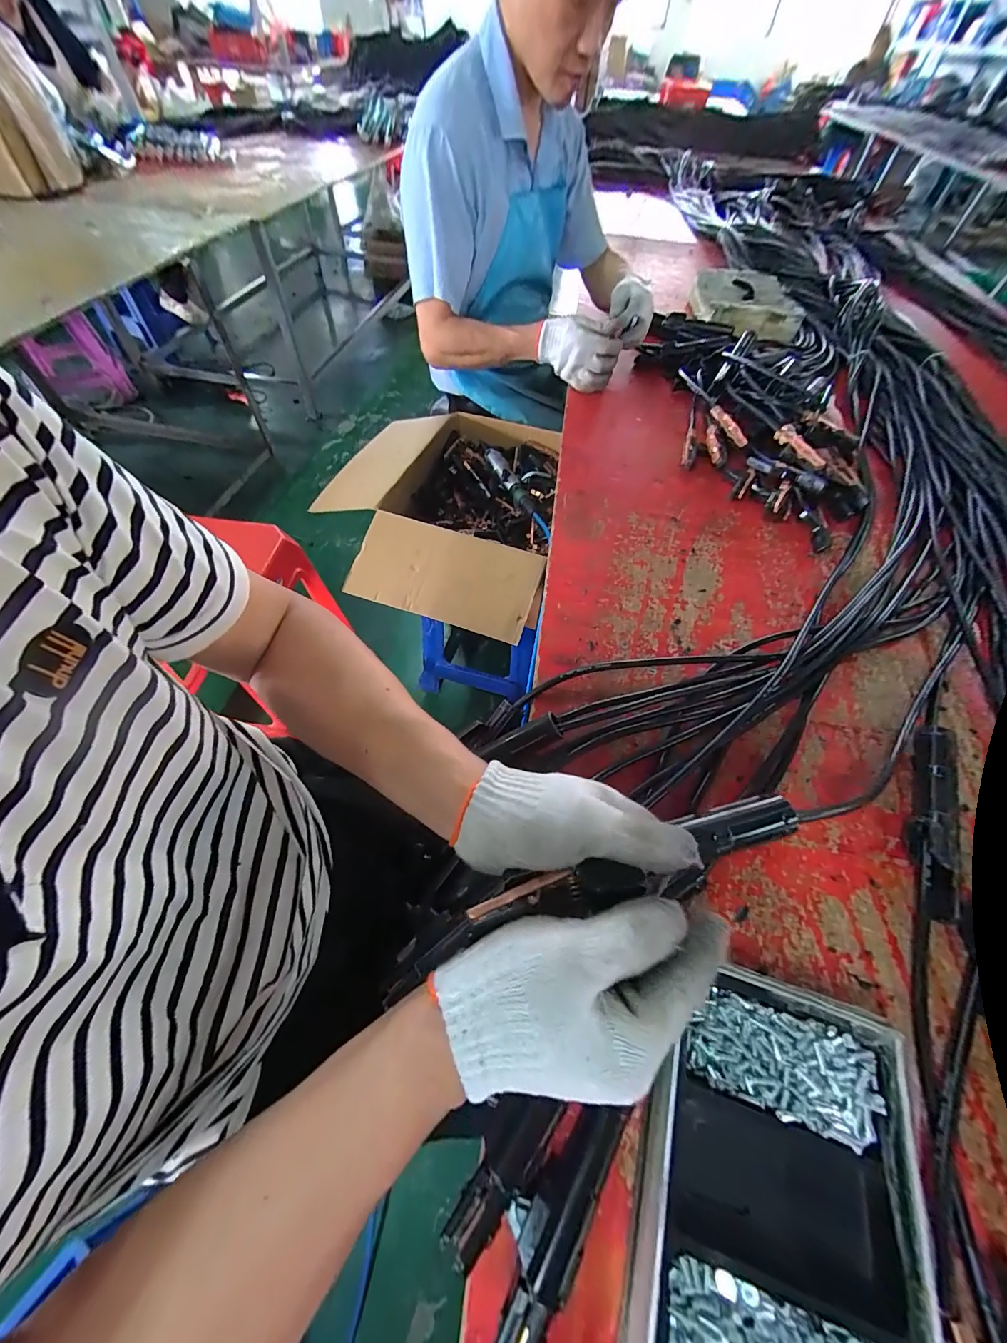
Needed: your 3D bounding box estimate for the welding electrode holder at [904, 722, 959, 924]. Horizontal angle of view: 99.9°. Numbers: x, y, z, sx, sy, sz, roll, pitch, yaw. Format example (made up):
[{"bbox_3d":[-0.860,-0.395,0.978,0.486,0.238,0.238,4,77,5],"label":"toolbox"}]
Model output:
[{"bbox_3d":[0.406,0.133,0.400,0.032,0.024,0.186,24,59,12],"label":"welding electrode holder"}]

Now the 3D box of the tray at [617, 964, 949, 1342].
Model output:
[{"bbox_3d":[0.169,0.327,0.265,0.160,0.042,0.225,19,59,9],"label":"tray"}]

